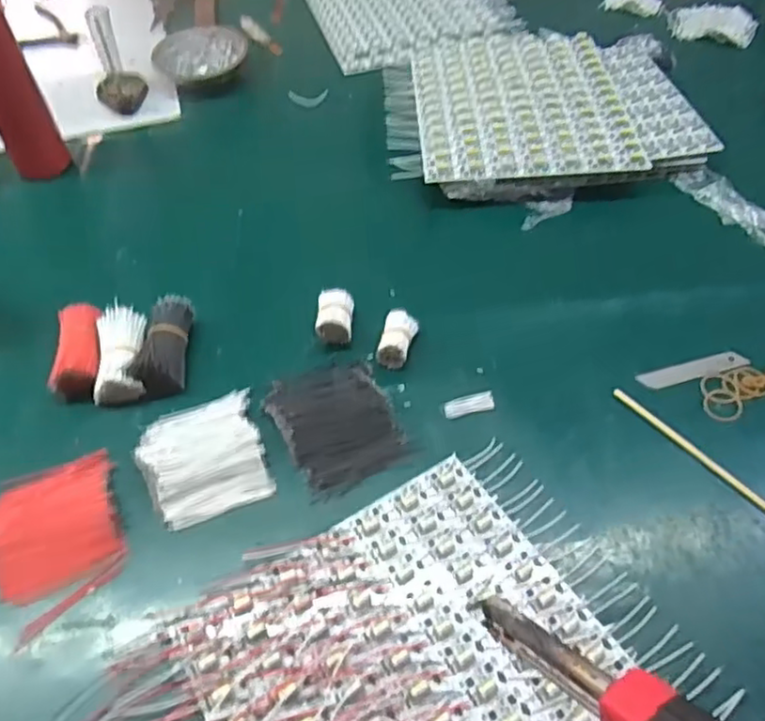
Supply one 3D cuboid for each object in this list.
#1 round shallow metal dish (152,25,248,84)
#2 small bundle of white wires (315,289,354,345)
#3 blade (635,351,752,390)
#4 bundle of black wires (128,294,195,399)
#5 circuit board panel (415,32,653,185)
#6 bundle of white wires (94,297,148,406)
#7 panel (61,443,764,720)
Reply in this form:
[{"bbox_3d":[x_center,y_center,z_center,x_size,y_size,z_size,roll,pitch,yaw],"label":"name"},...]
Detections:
[{"bbox_3d":[-0.256,-0.431,0.929,0.127,0.040,0.127,-1,52,1],"label":"round shallow metal dish"},{"bbox_3d":[-0.044,-0.039,0.618,0.033,0.029,0.051,1,52,2],"label":"small bundle of white wires"},{"bbox_3d":[0.275,0.009,0.581,0.103,0.006,0.020,-14,51,-10],"label":"blade"},{"bbox_3d":[-0.200,-0.015,0.602,0.042,0.037,0.099,-2,52,0],"label":"bundle of black wires"},{"bbox_3d":[0.165,-0.324,0.805,0.245,0.010,0.303,-4,54,0],"label":"circuit board panel"},{"bbox_3d":[-0.237,-0.006,0.598,0.041,0.033,0.096,-8,52,-5],"label":"bundle of white wires"},{"bbox_3d":[0.013,0.220,0.403,0.356,0.018,0.276,-28,56,-19],"label":"panel"}]

